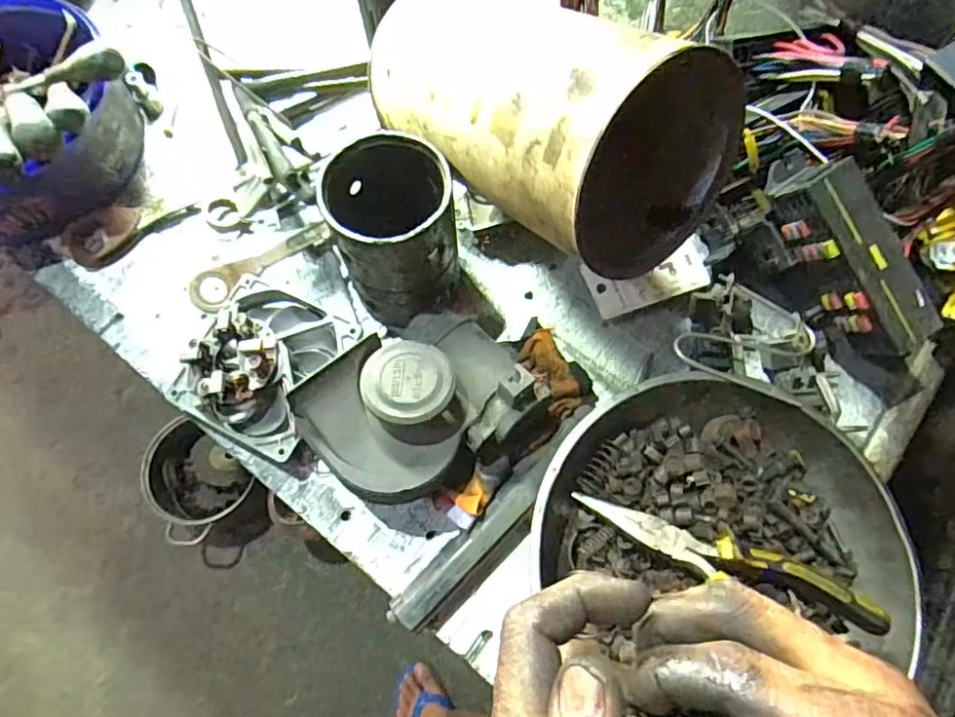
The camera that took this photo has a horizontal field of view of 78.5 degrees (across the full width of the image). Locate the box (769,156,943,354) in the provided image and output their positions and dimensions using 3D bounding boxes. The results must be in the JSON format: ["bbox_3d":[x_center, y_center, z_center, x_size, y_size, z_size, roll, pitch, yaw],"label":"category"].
[{"bbox_3d":[0.262,-0.070,0.414,0.044,0.056,0.145,-33,93,-11],"label":"box"}]

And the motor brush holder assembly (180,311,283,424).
[{"bbox_3d":[-0.187,0.005,0.451,0.068,0.046,0.071,0,70,0],"label":"motor brush holder assembly"}]

